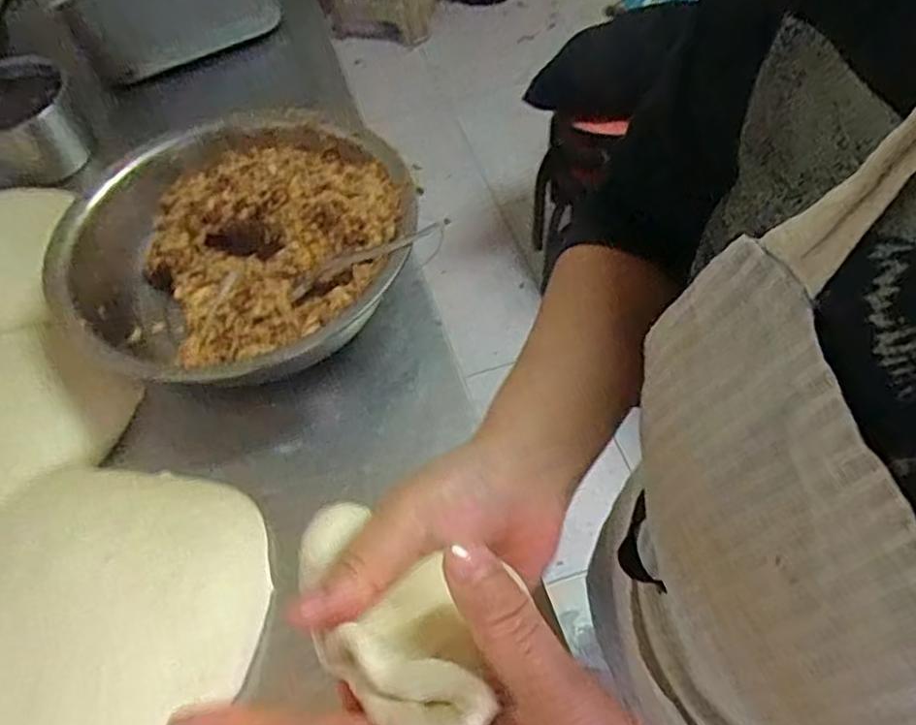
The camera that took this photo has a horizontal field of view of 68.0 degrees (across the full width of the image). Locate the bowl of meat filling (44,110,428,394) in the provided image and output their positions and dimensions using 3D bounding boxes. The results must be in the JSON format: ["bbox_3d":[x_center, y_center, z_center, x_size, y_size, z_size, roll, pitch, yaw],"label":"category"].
[{"bbox_3d":[-0.223,-0.130,0.703,0.360,0.104,0.328,-2,57,4],"label":"bowl of meat filling"}]

